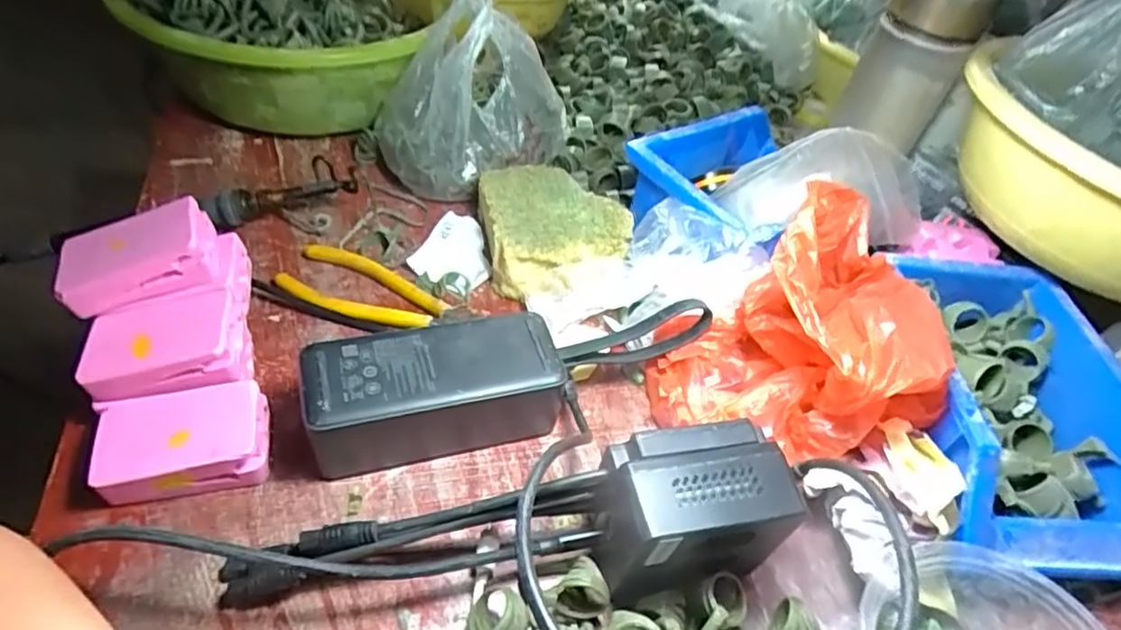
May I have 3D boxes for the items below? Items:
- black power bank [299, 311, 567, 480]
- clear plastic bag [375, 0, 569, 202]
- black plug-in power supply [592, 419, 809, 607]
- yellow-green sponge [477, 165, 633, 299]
[{"bbox_3d":[-0.065,0.038,0.336,0.128,0.043,0.055,-7,48,-17],"label":"black power bank"},{"bbox_3d":[-0.067,-0.159,0.471,0.140,0.124,0.090,3,46,-8],"label":"clear plastic bag"},{"bbox_3d":[0.057,0.099,0.299,0.080,0.083,0.055,-6,48,-15],"label":"black plug-in power supply"},{"bbox_3d":[-0.005,-0.061,0.453,0.104,0.037,0.117,2,46,-8],"label":"yellow-green sponge"}]

